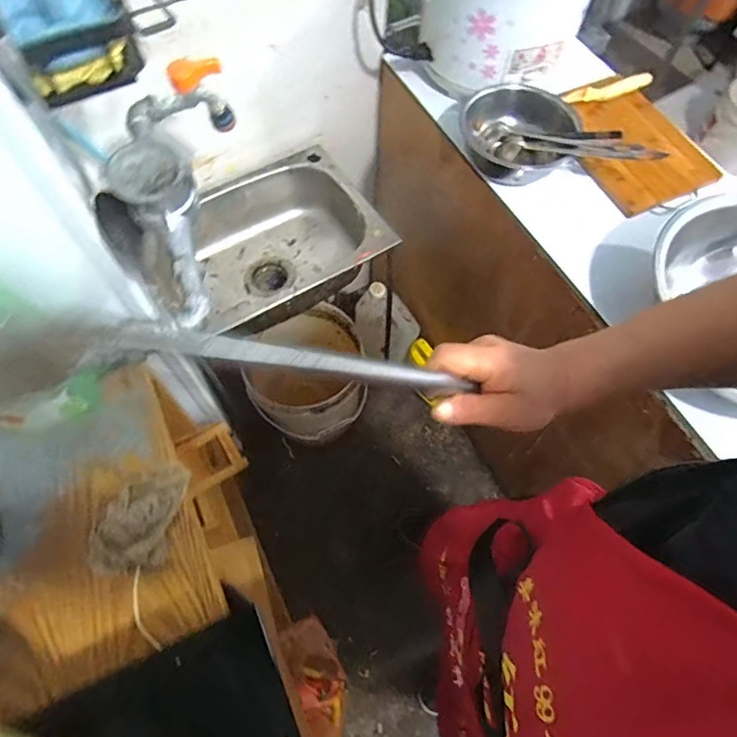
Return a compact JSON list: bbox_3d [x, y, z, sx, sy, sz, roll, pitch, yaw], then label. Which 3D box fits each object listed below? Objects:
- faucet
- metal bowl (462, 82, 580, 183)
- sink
[{"bbox_3d":[-0.253,-0.352,0.666,0.138,0.111,0.043,-36,71,-17],"label":"faucet"},{"bbox_3d":[0.250,-0.402,0.859,0.184,0.062,0.195,1,65,-2],"label":"metal bowl"},{"bbox_3d":[-0.178,-0.257,1.057,0.398,0.180,0.356,-24,68,-12],"label":"sink"}]

